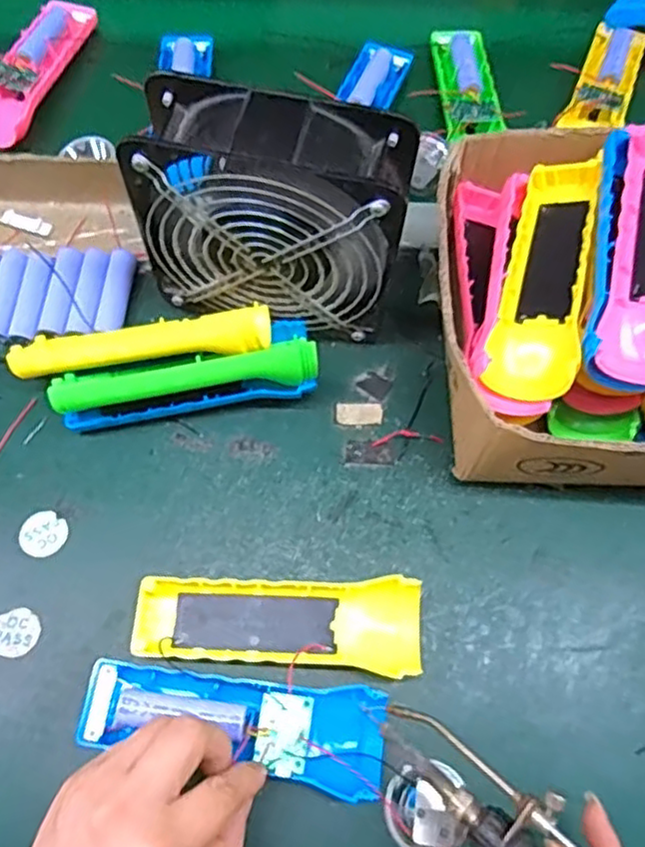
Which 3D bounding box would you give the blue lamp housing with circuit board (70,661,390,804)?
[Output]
[{"bbox_3d":[-0.046,0.152,0.348,0.156,0.033,0.049,11,68,3],"label":"blue lamp housing with circuit board"}]

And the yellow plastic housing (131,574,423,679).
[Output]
[{"bbox_3d":[-0.023,0.112,0.374,0.155,0.024,0.048,1,67,-1],"label":"yellow plastic housing"}]

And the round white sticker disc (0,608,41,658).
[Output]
[{"bbox_3d":[-0.174,0.118,0.379,0.027,0.004,0.024,-14,68,-7],"label":"round white sticker disc"}]

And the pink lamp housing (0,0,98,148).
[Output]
[{"bbox_3d":[-0.233,-0.286,0.544,0.042,0.035,0.156,19,68,7],"label":"pink lamp housing"}]

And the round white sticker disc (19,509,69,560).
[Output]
[{"bbox_3d":[-0.167,0.066,0.401,0.027,0.004,0.027,0,67,-1],"label":"round white sticker disc"}]

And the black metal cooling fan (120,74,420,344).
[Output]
[{"bbox_3d":[-0.027,-0.117,0.401,0.144,0.148,0.062,10,68,3],"label":"black metal cooling fan"}]

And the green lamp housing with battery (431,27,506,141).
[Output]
[{"bbox_3d":[0.115,-0.272,0.537,0.043,0.015,0.122,-1,67,-1],"label":"green lamp housing with battery"}]

